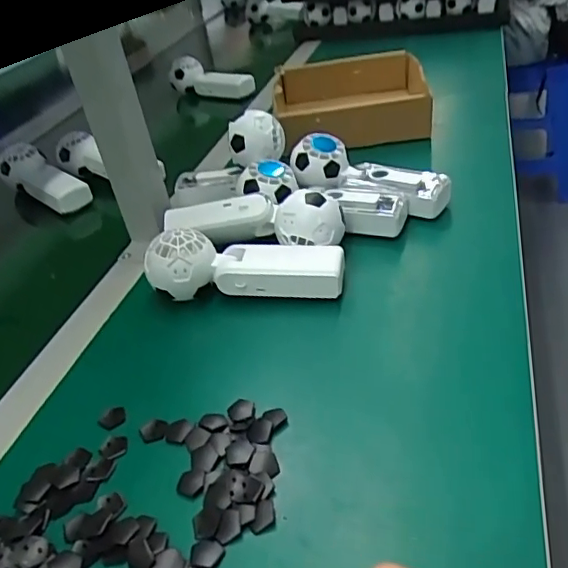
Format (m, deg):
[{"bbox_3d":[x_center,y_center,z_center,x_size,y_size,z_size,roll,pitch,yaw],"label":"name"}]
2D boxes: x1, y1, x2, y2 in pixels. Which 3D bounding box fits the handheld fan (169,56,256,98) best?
[{"bbox_3d":[-0.130,-0.353,0.963,0.167,0.052,0.037,12,42,30],"label":"handheld fan"}]

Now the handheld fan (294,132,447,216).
[{"bbox_3d":[0.083,-0.113,0.570,0.167,0.050,0.056,11,41,23],"label":"handheld fan"}]

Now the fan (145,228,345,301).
[{"bbox_3d":[-0.033,-0.017,0.480,0.164,0.053,0.041,-1,38,8],"label":"fan"}]

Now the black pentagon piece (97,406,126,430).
[{"bbox_3d":[-0.123,0.097,0.405,0.020,0.005,0.015,-28,41,-24],"label":"black pentagon piece"}]

